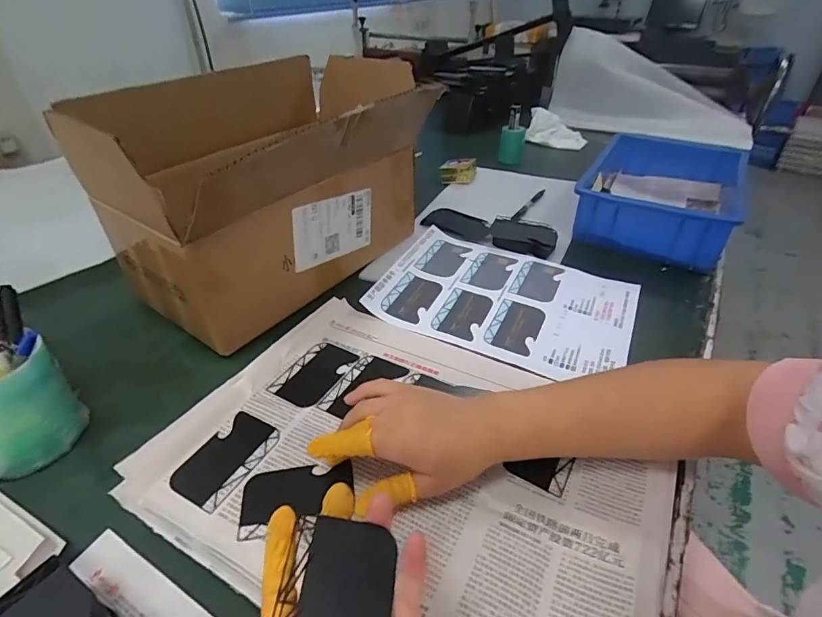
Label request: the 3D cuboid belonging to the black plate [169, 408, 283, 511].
[{"bbox_3d":[-0.155,0.125,0.385,0.053,0.004,0.085,18,40,22],"label":"black plate"}]

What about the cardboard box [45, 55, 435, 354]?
[{"bbox_3d":[-0.158,-0.155,0.568,0.220,0.231,0.404,27,44,30],"label":"cardboard box"}]

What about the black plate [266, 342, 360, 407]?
[{"bbox_3d":[-0.098,0.066,0.467,0.055,0.008,0.085,14,41,25],"label":"black plate"}]

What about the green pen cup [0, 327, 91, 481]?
[{"bbox_3d":[-0.329,0.076,0.368,0.079,0.097,0.068,-16,40,-22],"label":"green pen cup"}]

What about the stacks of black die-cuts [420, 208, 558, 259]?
[{"bbox_3d":[0.116,-0.121,0.688,0.202,0.021,0.069,17,40,20],"label":"stacks of black die-cuts"}]

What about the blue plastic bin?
[{"bbox_3d":[0.389,-0.176,0.711,0.199,0.098,0.290,21,41,24],"label":"blue plastic bin"}]

